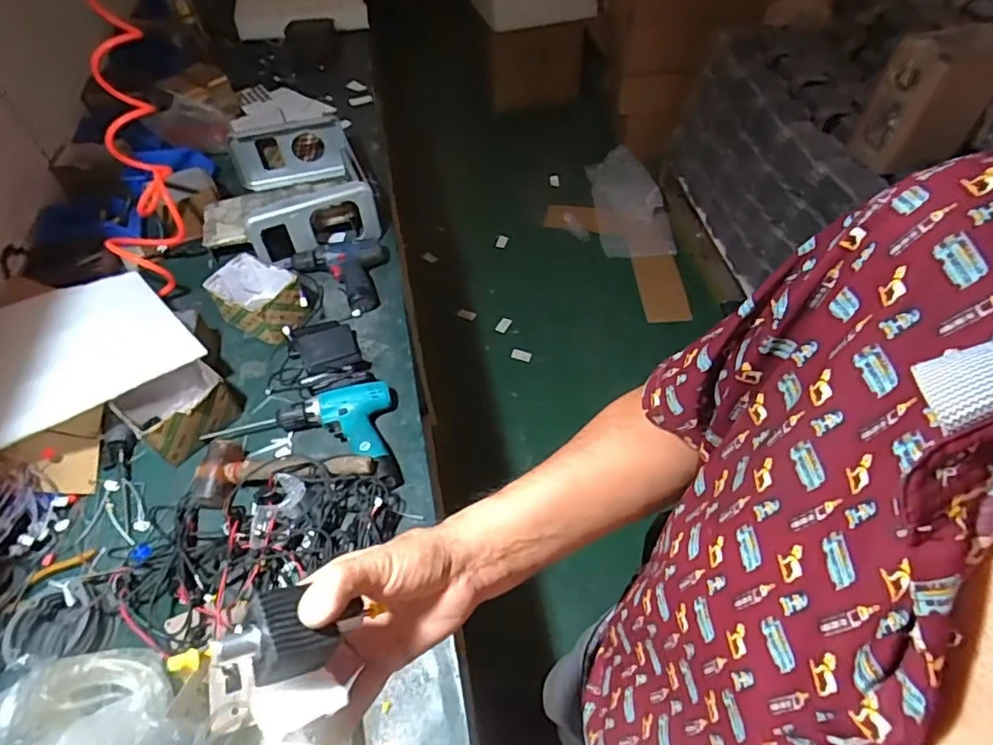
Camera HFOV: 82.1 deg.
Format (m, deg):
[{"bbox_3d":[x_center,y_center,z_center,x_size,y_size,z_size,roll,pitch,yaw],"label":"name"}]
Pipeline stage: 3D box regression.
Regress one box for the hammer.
[{"bbox_3d":[-0.324,0.162,0.854,0.272,0.060,0.107,9,53,10],"label":"hammer"}]

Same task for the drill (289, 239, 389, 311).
[{"bbox_3d":[-0.303,-0.188,1.146,0.188,0.062,0.169,-16,53,-9],"label":"drill"}]

